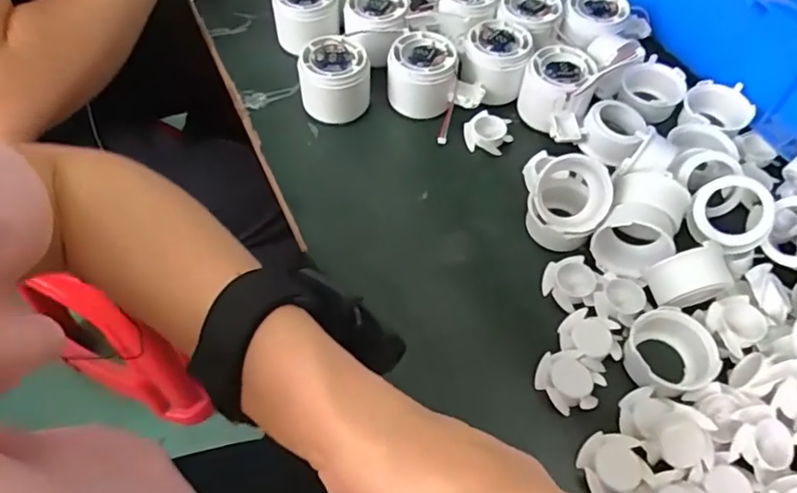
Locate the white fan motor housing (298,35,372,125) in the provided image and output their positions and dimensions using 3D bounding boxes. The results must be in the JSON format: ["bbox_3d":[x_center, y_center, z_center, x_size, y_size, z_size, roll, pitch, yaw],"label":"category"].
[{"bbox_3d":[-0.055,-0.141,0.492,0.059,0.049,0.057,-12,58,-7],"label":"white fan motor housing"}]

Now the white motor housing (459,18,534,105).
[{"bbox_3d":[0.084,-0.162,0.507,0.059,0.042,0.067,3,57,2],"label":"white motor housing"}]

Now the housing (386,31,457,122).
[{"bbox_3d":[0.020,-0.145,0.499,0.058,0.048,0.061,2,57,2],"label":"housing"}]

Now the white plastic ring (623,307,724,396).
[{"bbox_3d":[0.178,0.069,0.375,0.059,0.031,0.053,-17,59,-10],"label":"white plastic ring"}]

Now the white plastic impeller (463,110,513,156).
[{"bbox_3d":[0.076,-0.097,0.497,0.040,0.014,0.035,5,57,4],"label":"white plastic impeller"}]

